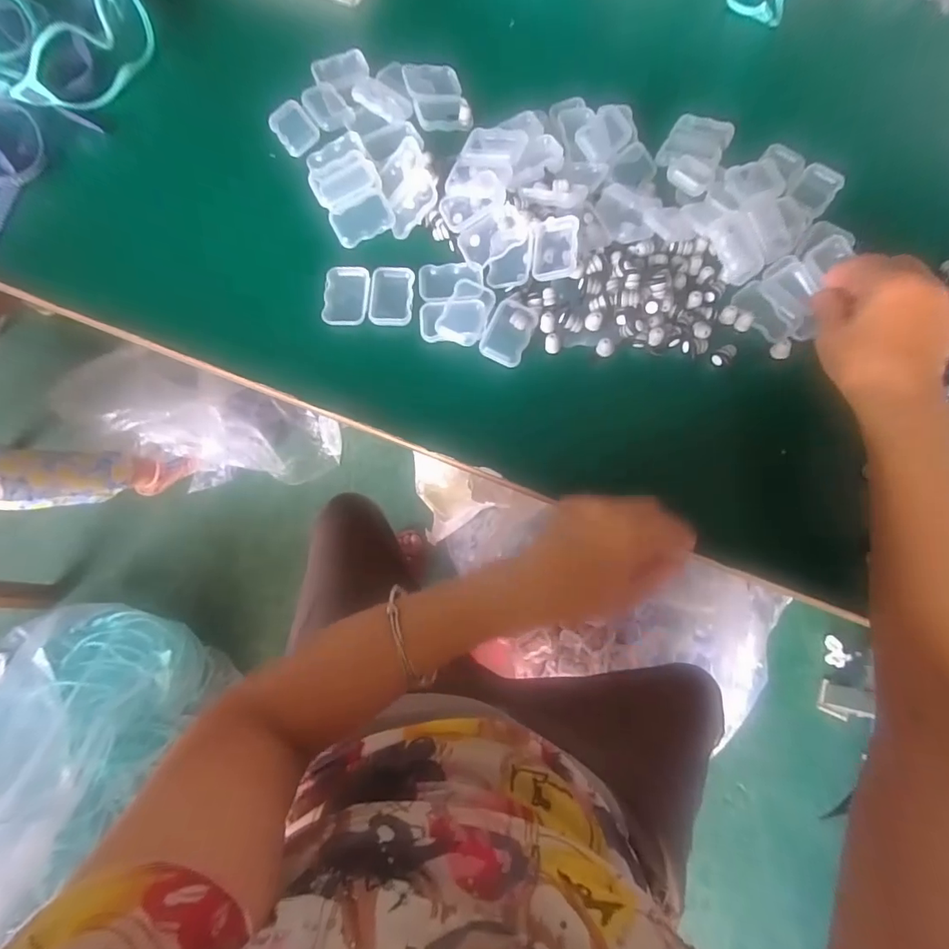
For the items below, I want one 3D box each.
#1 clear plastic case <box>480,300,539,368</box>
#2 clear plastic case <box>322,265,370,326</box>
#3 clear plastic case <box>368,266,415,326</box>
[{"bbox_3d":[0.029,-0.120,0.407,0.036,0.006,0.057,24,74,8],"label":"clear plastic case"},{"bbox_3d":[-0.112,-0.156,0.422,0.038,0.006,0.057,2,73,1],"label":"clear plastic case"},{"bbox_3d":[-0.072,-0.156,0.421,0.037,0.005,0.056,1,73,1],"label":"clear plastic case"}]

